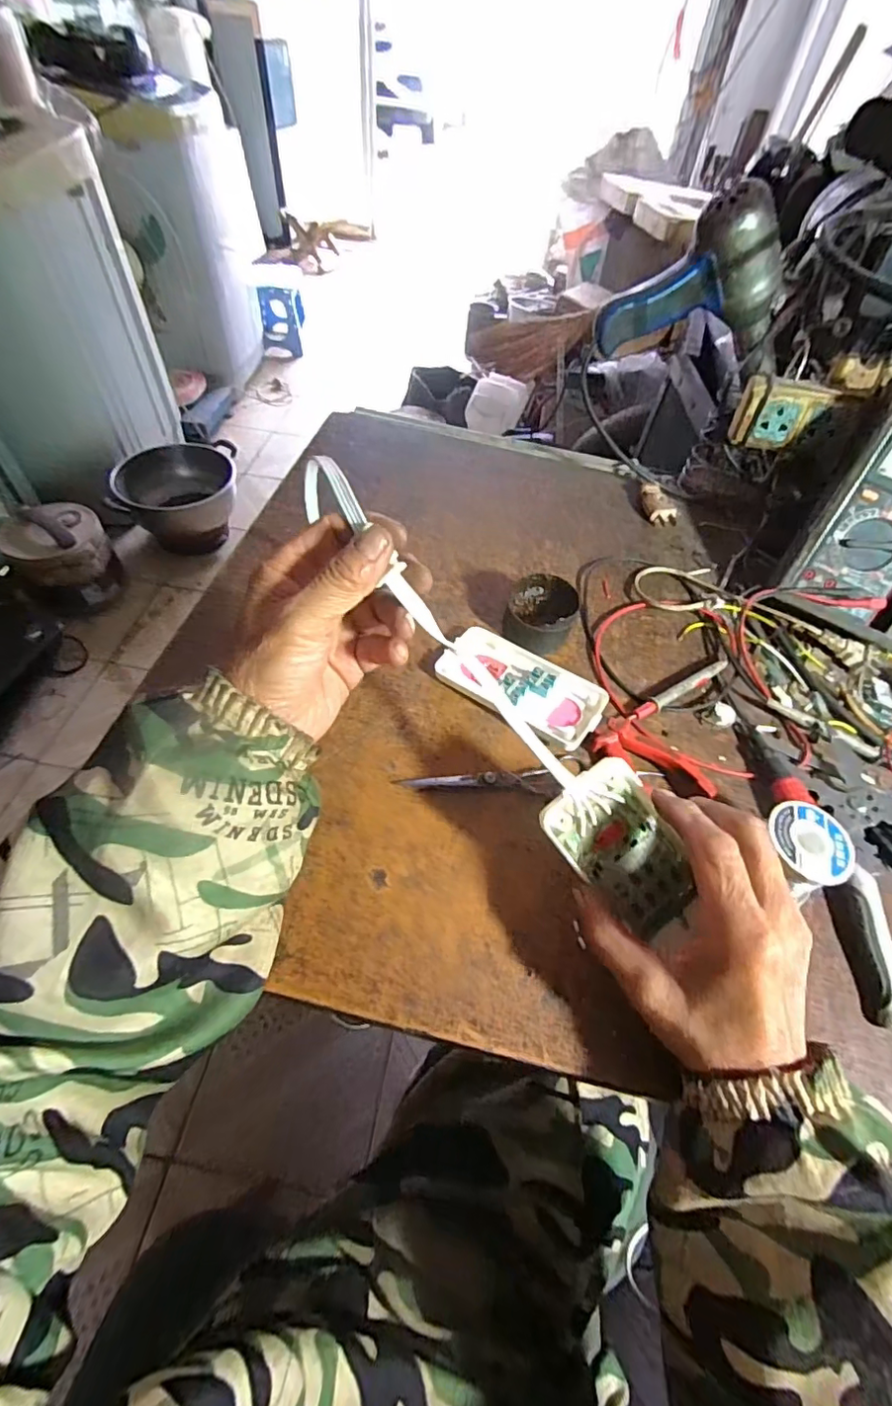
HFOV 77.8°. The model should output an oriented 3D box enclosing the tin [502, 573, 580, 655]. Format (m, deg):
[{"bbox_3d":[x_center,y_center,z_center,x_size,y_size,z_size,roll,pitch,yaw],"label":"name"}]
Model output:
[{"bbox_3d":[0.081,-0.076,0.467,0.057,0.040,0.061,3,54,-4],"label":"tin"}]

